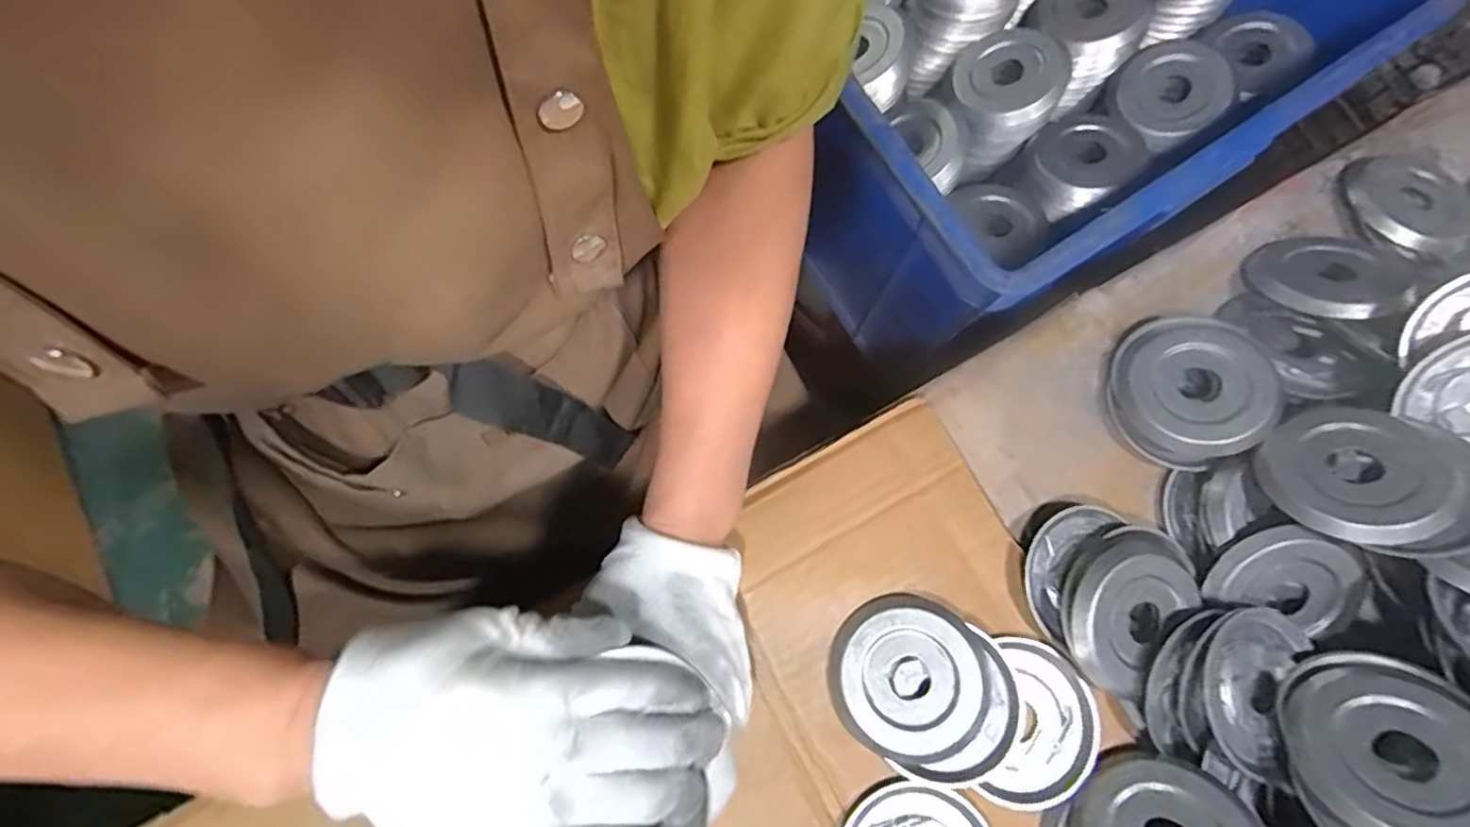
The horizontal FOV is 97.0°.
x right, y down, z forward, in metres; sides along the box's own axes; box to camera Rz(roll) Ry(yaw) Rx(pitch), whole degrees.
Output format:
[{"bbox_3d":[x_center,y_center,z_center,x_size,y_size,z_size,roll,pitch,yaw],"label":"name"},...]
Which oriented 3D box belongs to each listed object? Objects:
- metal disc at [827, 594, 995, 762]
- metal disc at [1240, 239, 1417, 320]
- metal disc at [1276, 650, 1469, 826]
[{"bbox_3d":[0.096,0.145,0.360,0.079,0.017,0.084,0,73,1],"label":"metal disc"},{"bbox_3d":[0.377,-0.088,0.417,0.083,0.015,0.073,16,50,25],"label":"metal disc"},{"bbox_3d":[0.322,0.165,0.318,0.083,0.010,0.095,-14,35,18],"label":"metal disc"}]

